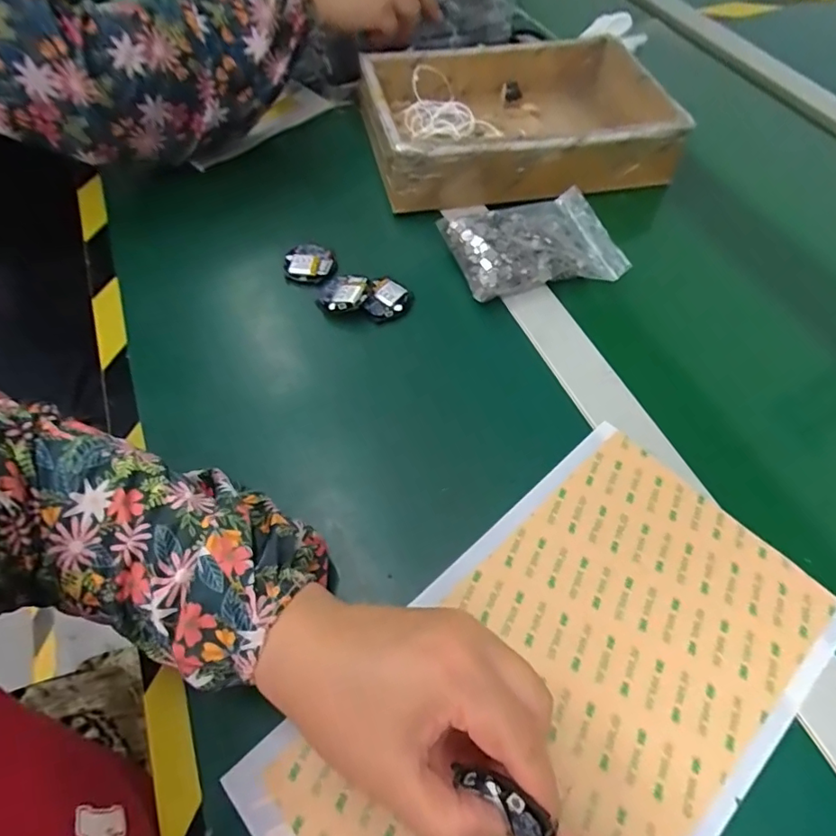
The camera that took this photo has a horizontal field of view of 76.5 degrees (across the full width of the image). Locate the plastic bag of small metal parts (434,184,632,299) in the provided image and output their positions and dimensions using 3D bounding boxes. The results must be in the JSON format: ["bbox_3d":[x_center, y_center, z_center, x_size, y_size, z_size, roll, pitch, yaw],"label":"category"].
[{"bbox_3d":[0.095,-0.143,0.435,0.133,0.035,0.091,-16,58,-10],"label":"plastic bag of small metal parts"}]

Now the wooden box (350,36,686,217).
[{"bbox_3d":[0.090,-0.297,0.519,0.279,0.056,0.197,-9,57,-5],"label":"wooden box"}]

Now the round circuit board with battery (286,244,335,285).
[{"bbox_3d":[-0.089,-0.129,0.441,0.036,0.012,0.037,0,57,0],"label":"round circuit board with battery"}]

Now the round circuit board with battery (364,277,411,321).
[{"bbox_3d":[-0.023,-0.092,0.417,0.031,0.008,0.038,19,64,-1],"label":"round circuit board with battery"}]

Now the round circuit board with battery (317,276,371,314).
[{"bbox_3d":[-0.058,-0.097,0.415,0.040,0.011,0.036,4,57,3],"label":"round circuit board with battery"}]

